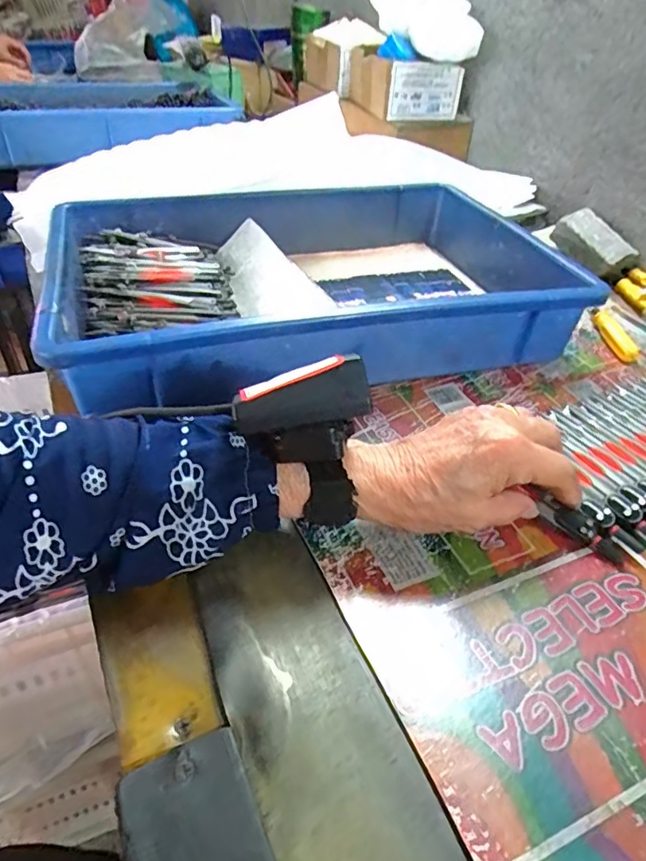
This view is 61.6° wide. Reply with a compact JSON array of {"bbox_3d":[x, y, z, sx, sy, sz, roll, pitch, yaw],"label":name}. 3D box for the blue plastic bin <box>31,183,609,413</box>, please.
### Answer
[{"bbox_3d":[-0.013,-0.136,0.496,0.411,0.087,0.280,-11,43,-15],"label":"blue plastic bin"}]

